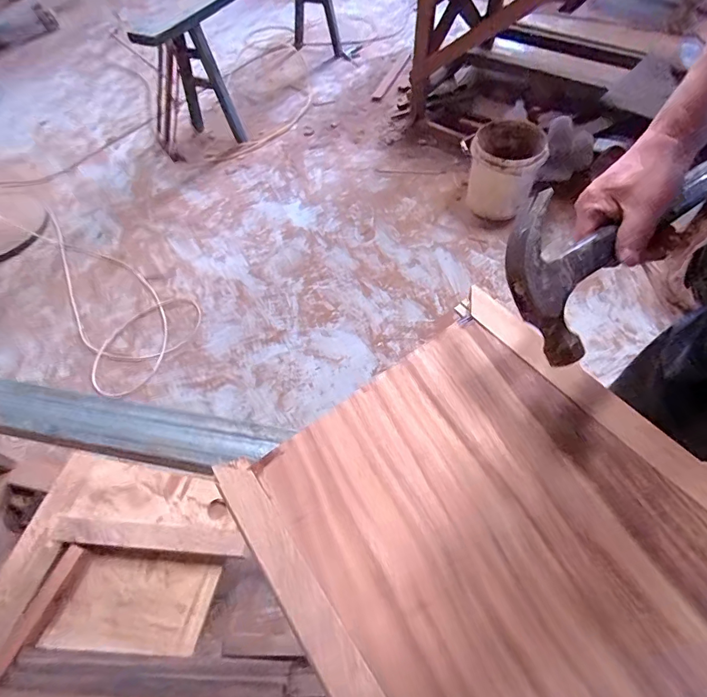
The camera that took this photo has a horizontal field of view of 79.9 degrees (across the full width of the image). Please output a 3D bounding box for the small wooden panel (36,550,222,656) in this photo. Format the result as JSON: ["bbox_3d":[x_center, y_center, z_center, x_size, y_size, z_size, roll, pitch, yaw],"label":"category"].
[{"bbox_3d":[-0.417,0.487,0.809,0.283,0.020,0.154,2,57,6],"label":"small wooden panel"}]

